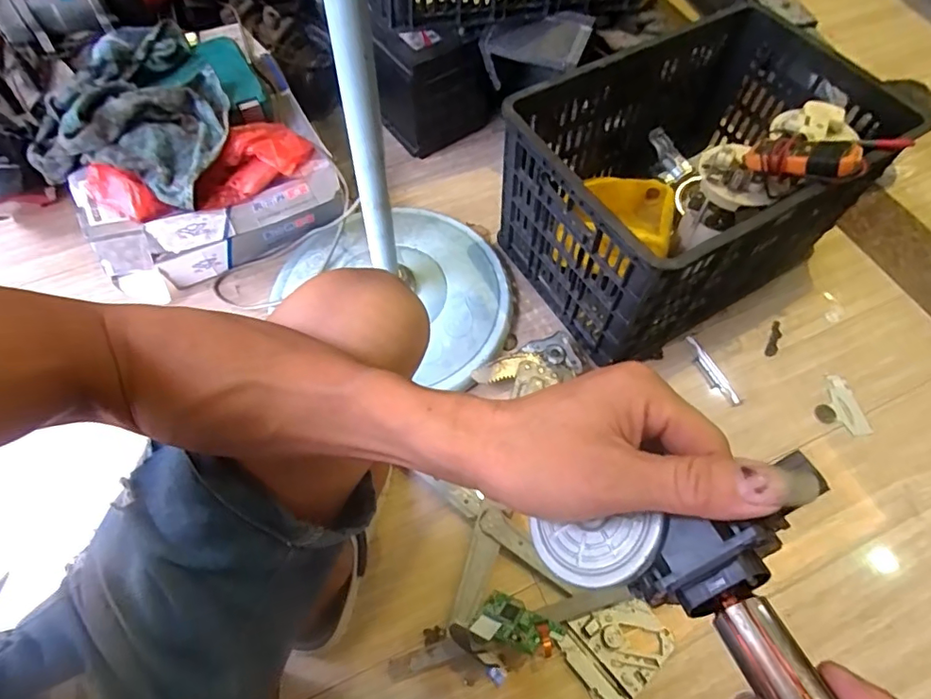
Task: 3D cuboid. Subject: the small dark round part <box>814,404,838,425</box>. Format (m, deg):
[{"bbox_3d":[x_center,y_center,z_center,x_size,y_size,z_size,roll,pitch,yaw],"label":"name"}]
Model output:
[{"bbox_3d":[0.551,0.099,0.808,0.031,0.004,0.031,-1,61,1],"label":"small dark round part"}]

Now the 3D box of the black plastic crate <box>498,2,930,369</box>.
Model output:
[{"bbox_3d":[0.343,-0.257,0.837,0.502,0.301,0.345,-31,66,-15],"label":"black plastic crate"}]

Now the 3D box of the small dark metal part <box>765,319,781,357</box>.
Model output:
[{"bbox_3d":[0.509,-0.017,0.869,0.018,0.004,0.076,23,64,14],"label":"small dark metal part"}]

